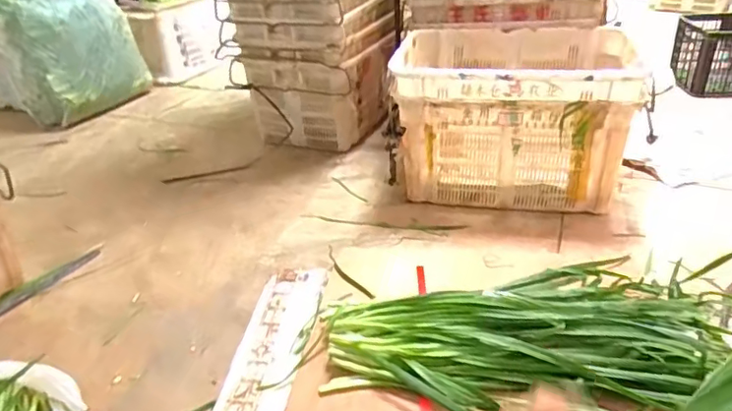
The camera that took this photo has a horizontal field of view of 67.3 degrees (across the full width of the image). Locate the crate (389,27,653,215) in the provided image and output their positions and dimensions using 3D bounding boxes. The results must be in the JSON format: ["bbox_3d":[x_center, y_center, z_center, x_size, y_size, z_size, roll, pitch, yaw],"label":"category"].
[{"bbox_3d":[0.458,-0.289,1.753,0.666,0.436,0.502,2,31,11],"label":"crate"}]

